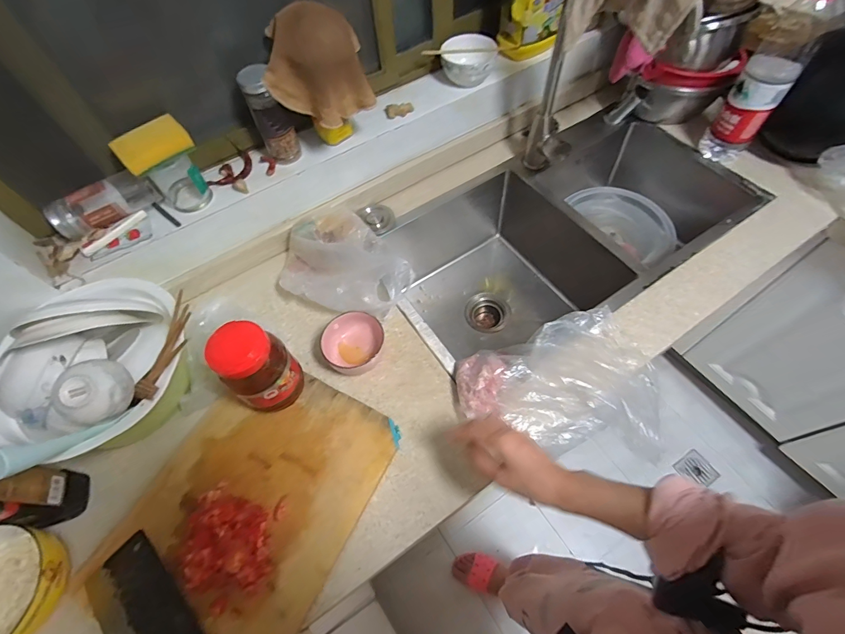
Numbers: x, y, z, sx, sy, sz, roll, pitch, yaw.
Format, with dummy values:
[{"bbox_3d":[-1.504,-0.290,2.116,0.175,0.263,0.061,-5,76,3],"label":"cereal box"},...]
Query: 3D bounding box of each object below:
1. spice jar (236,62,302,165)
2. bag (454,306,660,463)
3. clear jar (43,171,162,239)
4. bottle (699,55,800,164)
[{"bbox_3d":[-0.260,-0.346,0.681,0.057,0.159,0.056,-2,60,3],"label":"spice jar"},{"bbox_3d":[0.223,0.113,0.603,0.304,0.062,0.224,-17,60,-6],"label":"bag"},{"bbox_3d":[-0.523,-0.195,0.653,0.155,0.063,0.069,-30,62,-13],"label":"clear jar"},{"bbox_3d":[0.672,-0.426,0.823,0.090,0.206,0.074,33,67,21],"label":"bottle"}]

